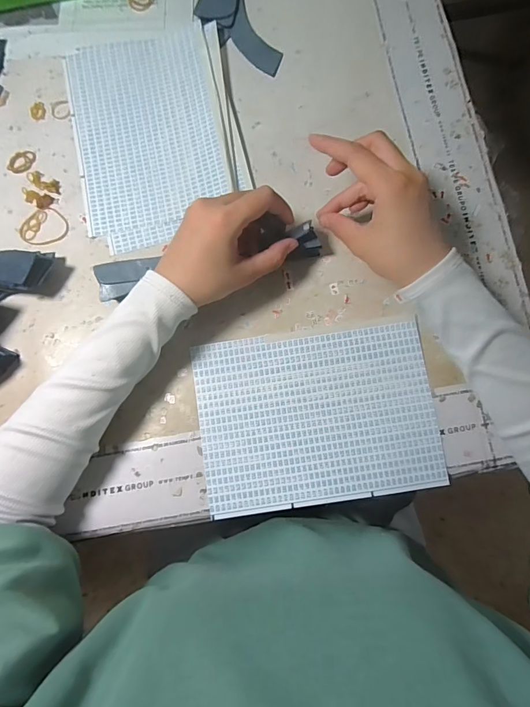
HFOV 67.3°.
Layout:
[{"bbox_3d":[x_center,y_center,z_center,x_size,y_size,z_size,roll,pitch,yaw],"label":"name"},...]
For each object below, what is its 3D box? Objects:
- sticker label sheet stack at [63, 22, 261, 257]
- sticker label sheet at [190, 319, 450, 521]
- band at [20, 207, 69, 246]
[{"bbox_3d":[-0.107,-0.220,0.395,0.162,0.010,0.223,-13,80,0],"label":"sticker label sheet stack"},{"bbox_3d":[0.045,0.053,0.348,0.200,0.005,0.146,-9,80,1],"label":"sticker label sheet"},{"bbox_3d":[-0.214,-0.122,0.384,0.044,0.004,0.038,-13,80,0],"label":"band"}]

